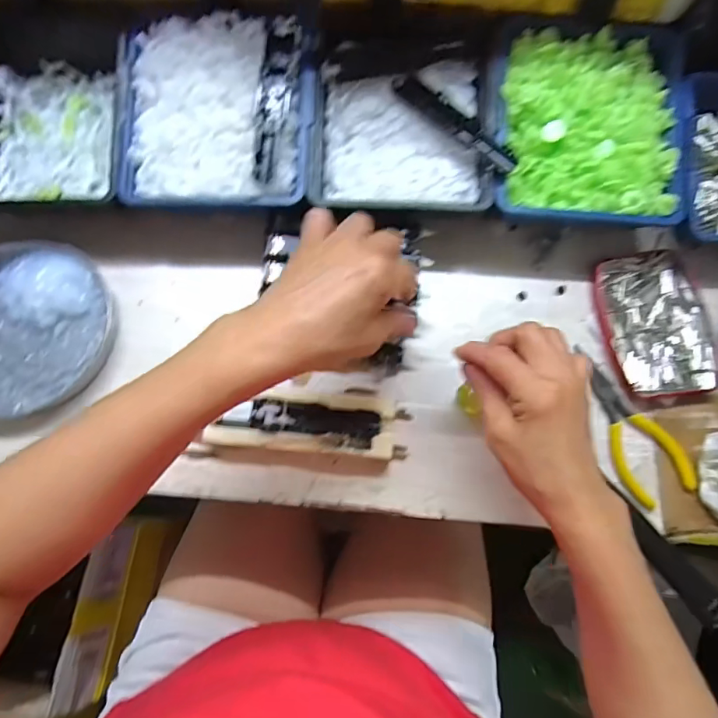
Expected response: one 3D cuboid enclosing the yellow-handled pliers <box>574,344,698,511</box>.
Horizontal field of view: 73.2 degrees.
[{"bbox_3d":[0.206,0.051,0.369,0.047,0.011,0.115,-23,76,-7],"label":"yellow-handled pliers"}]

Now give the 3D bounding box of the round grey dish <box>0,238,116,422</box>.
[{"bbox_3d":[-0.274,-0.029,0.388,0.143,0.019,0.144,0,75,-1],"label":"round grey dish"}]

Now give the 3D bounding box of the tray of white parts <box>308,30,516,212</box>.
[{"bbox_3d":[0.037,-0.193,0.394,0.143,0.033,0.146,2,75,0],"label":"tray of white parts"}]

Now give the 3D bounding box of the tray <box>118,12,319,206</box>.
[{"bbox_3d":[-0.112,-0.196,0.380,0.149,0.038,0.151,1,75,0],"label":"tray"}]

